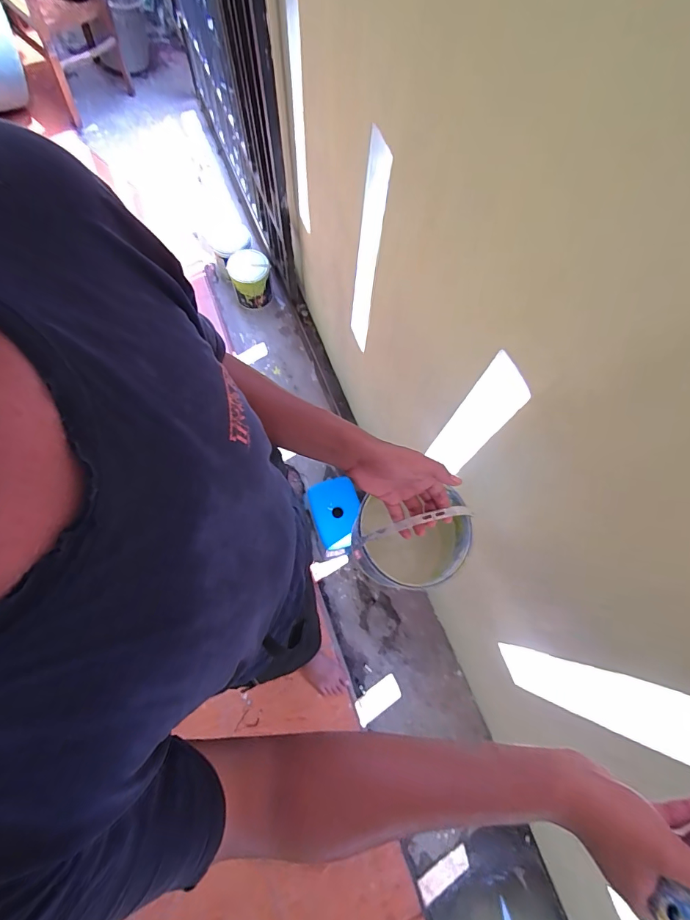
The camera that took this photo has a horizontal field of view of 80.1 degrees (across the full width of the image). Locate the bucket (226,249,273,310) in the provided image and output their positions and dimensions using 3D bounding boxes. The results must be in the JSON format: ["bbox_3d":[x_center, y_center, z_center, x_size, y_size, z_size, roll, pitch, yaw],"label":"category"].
[{"bbox_3d":[-0.391,-0.740,1.731,0.156,0.221,0.148,1,72,-2],"label":"bucket"}]

